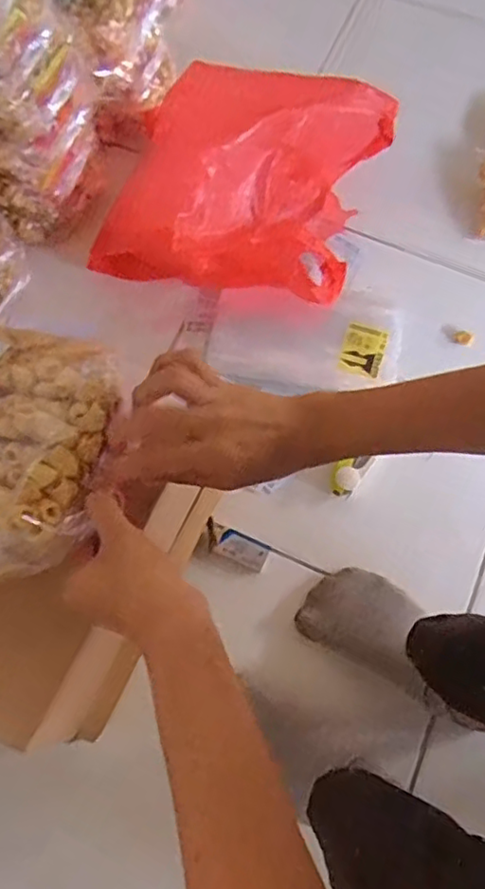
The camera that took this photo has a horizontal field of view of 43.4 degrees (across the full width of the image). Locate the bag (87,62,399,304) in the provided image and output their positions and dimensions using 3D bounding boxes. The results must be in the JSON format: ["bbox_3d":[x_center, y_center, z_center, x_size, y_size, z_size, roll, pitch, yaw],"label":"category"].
[{"bbox_3d":[0.000,-0.290,0.693,0.286,0.122,0.236,15,72,5],"label":"bag"}]

